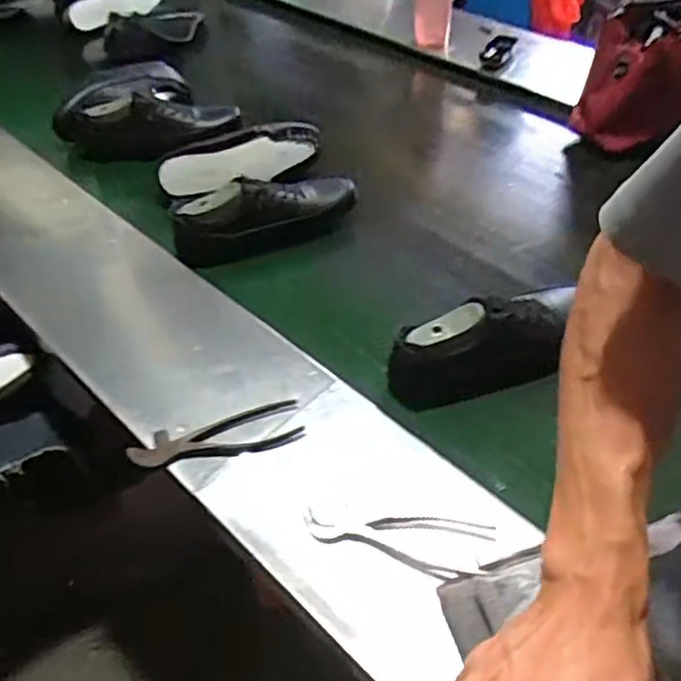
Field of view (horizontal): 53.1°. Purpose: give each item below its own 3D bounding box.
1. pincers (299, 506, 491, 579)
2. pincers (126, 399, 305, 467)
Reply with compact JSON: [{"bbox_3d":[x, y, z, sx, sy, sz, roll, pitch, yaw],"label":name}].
[{"bbox_3d":[0.056,0.198,0.688,0.190,0.010,0.061,8,47,12],"label":"pincers"},{"bbox_3d":[-0.144,0.110,0.785,0.198,0.011,0.062,-13,47,-8],"label":"pincers"}]

